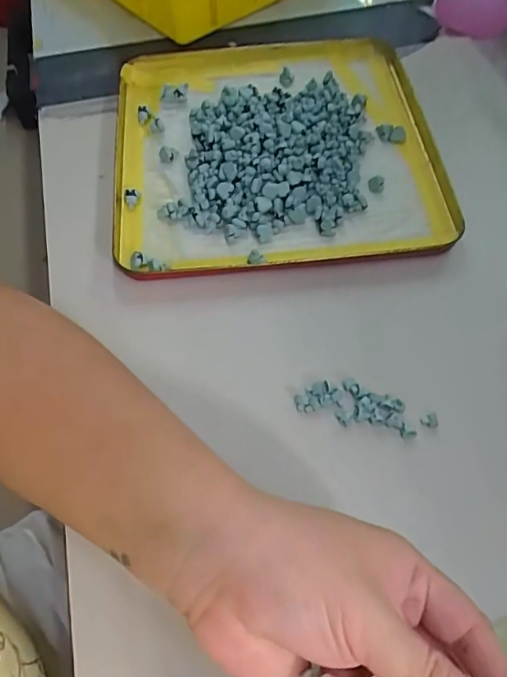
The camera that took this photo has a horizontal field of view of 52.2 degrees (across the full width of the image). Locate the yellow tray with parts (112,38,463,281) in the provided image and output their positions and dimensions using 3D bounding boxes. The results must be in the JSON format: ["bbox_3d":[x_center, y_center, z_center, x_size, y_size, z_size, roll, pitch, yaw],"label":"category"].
[{"bbox_3d":[0.014,-0.157,0.400,0.236,0.021,0.247,-6,61,-2],"label":"yellow tray with parts"}]

